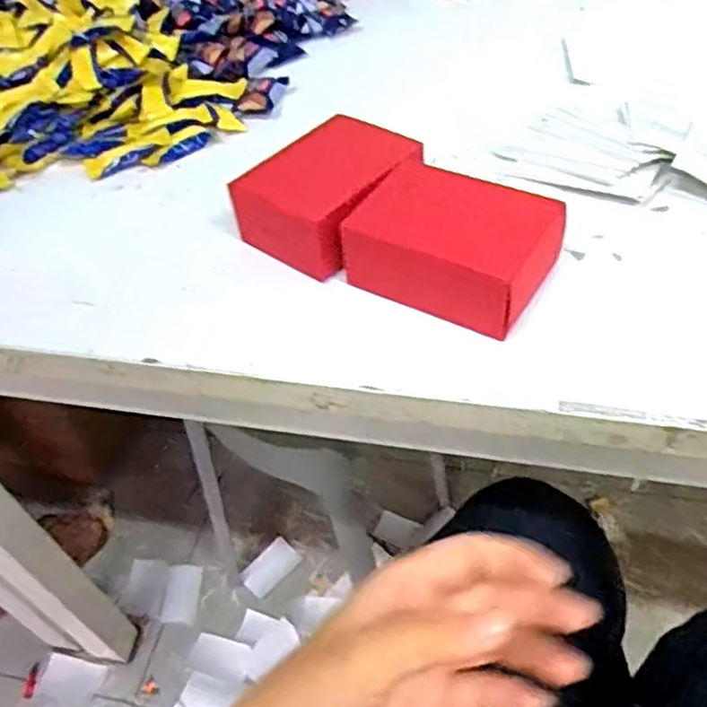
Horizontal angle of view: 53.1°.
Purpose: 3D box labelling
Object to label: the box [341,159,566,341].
[{"bbox_3d":[0.058,-0.065,0.420,0.106,0.041,0.086,26,55,27],"label":"box"}]

